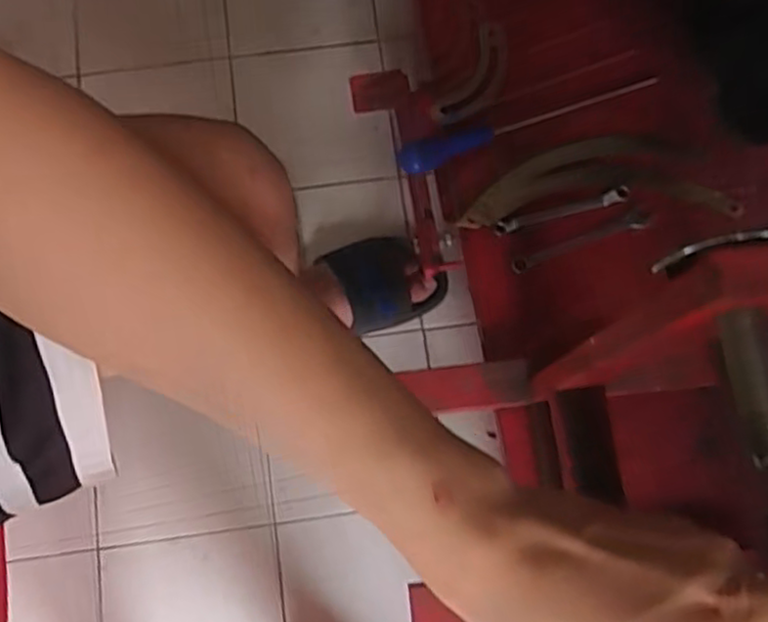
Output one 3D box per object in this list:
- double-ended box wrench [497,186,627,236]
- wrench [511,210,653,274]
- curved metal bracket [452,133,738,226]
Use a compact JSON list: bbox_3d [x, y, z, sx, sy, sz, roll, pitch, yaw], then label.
[{"bbox_3d":[0.171,-0.095,0.654,0.133,0.008,0.014,-16,79,-4],"label":"double-ended box wrench"},{"bbox_3d":[0.188,-0.066,0.647,0.139,0.011,0.016,-21,79,-5],"label":"wrench"},{"bbox_3d":[0.202,-0.128,0.652,0.253,0.014,0.085,-3,78,-1],"label":"curved metal bracket"}]

